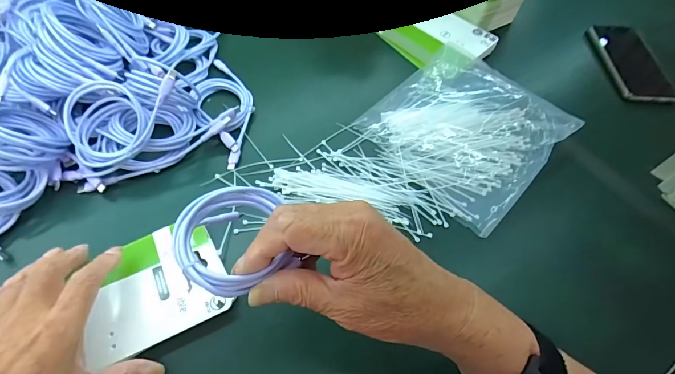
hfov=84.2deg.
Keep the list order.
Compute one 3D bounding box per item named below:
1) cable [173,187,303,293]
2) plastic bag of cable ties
[{"bbox_3d":[-0.066,0.034,0.248,0.074,0.018,0.071,2,60,-3],"label":"cable"},{"bbox_3d":[0.155,-0.080,0.451,0.198,0.033,0.208,42,65,18],"label":"plastic bag of cable ties"}]

